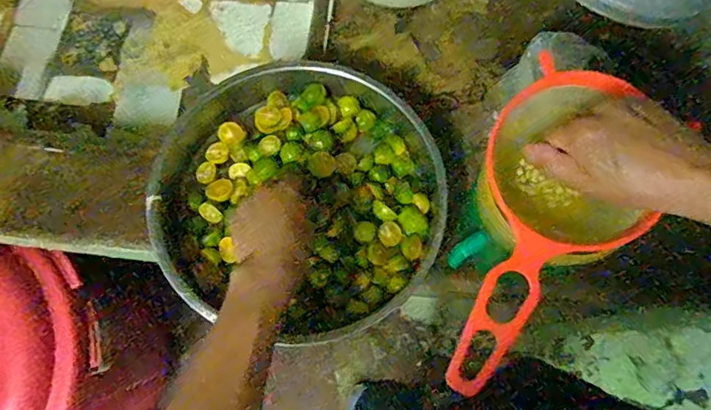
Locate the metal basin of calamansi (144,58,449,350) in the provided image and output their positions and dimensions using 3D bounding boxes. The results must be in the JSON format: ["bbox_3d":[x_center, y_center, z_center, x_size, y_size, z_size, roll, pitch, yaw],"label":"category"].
[{"bbox_3d":[-0.066,-0.029,0.573,0.336,0.096,0.333,0,74,1],"label":"metal basin of calamansi"}]

